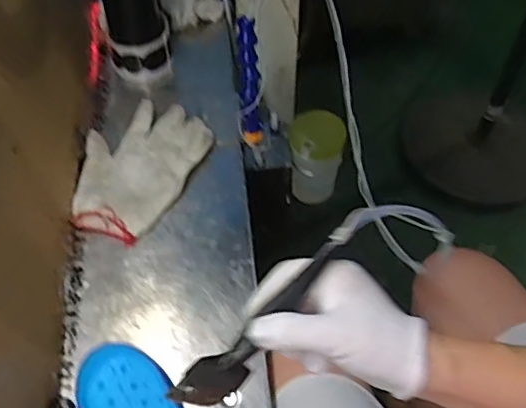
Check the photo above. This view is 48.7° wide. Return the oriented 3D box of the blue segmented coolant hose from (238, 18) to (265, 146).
[{"bbox_3d":[-0.016,-0.143,0.694,0.024,0.153,0.023,-5,31,-3],"label":"blue segmented coolant hose"}]

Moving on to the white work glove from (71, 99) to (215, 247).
[{"bbox_3d":[-0.153,-0.045,0.693,0.129,0.028,0.189,21,57,15],"label":"white work glove"}]

